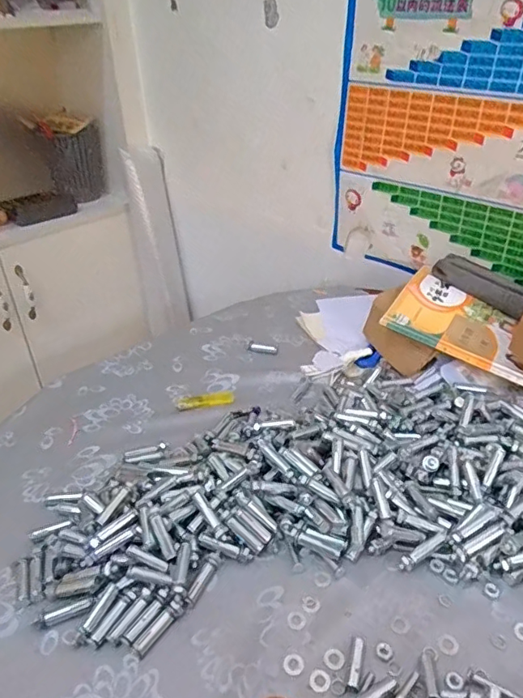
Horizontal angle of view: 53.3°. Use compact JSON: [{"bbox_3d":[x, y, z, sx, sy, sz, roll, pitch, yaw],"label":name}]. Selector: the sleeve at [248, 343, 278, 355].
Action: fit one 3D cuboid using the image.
[{"bbox_3d":[0.002,0.000,0.814,0.047,0.013,0.017,11,36,20],"label":"sleeve"}]

